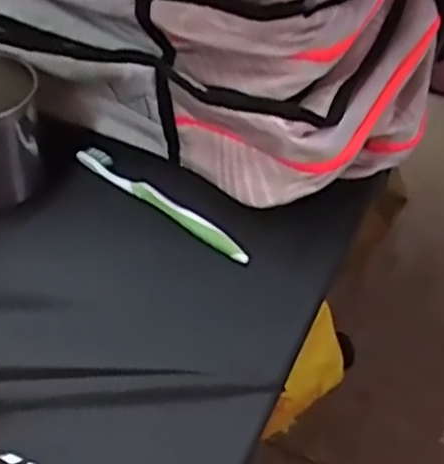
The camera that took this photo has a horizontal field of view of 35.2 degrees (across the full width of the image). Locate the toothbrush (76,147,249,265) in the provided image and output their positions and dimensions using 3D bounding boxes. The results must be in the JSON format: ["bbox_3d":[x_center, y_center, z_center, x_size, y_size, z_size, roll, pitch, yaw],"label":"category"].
[{"bbox_3d":[-0.051,-0.024,0.586,0.184,0.020,0.013,31,48,24],"label":"toothbrush"}]

